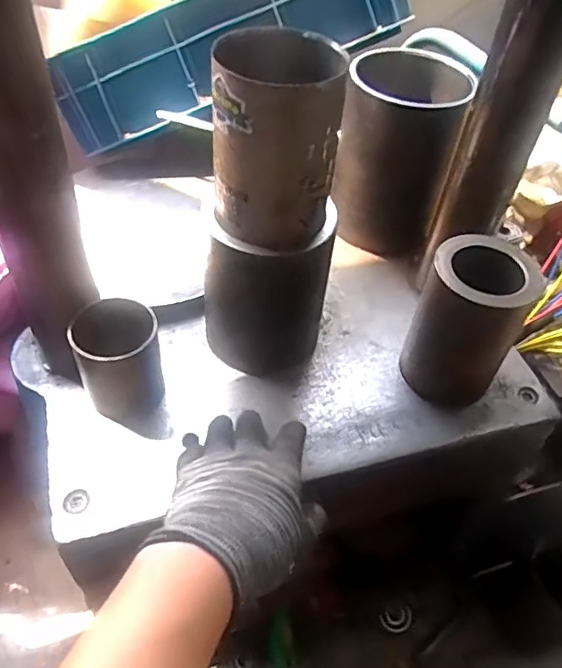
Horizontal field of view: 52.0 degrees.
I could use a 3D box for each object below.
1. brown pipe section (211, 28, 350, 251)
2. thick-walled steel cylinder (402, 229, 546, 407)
[{"bbox_3d":[-0.002,-0.144,0.424,0.088,0.139,0.079,6,48,0],"label":"brown pipe section"},{"bbox_3d":[0.167,-0.010,0.519,0.085,0.131,0.091,25,51,17],"label":"thick-walled steel cylinder"}]

